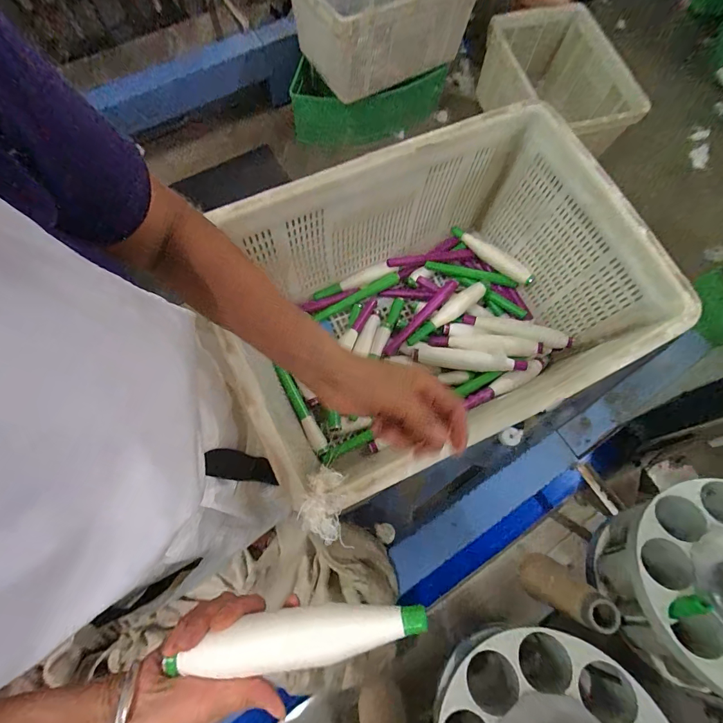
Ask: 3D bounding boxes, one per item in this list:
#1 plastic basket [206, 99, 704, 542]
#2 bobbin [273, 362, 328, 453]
[{"bbox_3d":[0.091,-0.077,0.599,0.558,0.288,0.403,-25,76,-9],"label":"plastic basket"},{"bbox_3d":[-0.112,0.086,0.678,0.022,0.023,0.176,-29,76,-10],"label":"bobbin"}]

